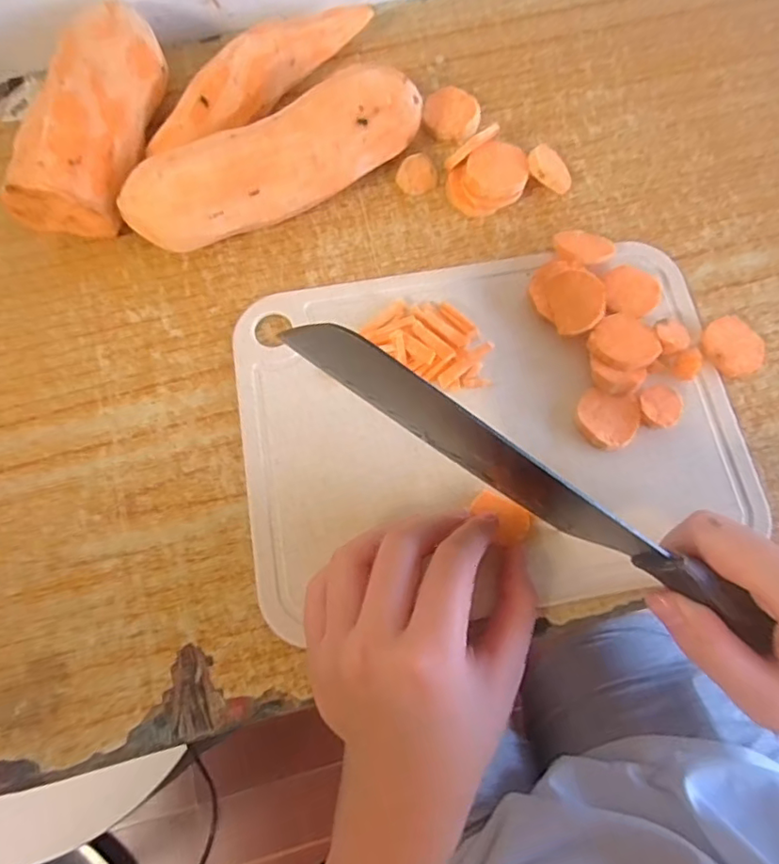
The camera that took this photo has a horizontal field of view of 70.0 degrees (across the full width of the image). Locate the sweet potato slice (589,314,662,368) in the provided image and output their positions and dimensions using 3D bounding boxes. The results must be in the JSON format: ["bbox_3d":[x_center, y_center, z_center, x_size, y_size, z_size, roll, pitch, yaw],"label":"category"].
[{"bbox_3d":[0.116,-0.044,0.274,0.032,0.005,0.032,0,55,1],"label":"sweet potato slice"}]

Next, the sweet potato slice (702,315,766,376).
[{"bbox_3d":[0.176,-0.044,0.283,0.030,0.008,0.030,0,75,1],"label":"sweet potato slice"}]

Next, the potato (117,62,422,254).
[{"bbox_3d":[-0.054,-0.134,0.285,0.154,0.048,0.038,-31,76,-9],"label":"potato"}]

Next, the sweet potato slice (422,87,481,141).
[{"bbox_3d":[0.036,-0.181,0.317,0.031,0.007,0.027,17,97,4],"label":"sweet potato slice"}]

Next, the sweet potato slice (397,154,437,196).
[{"bbox_3d":[0.015,-0.142,0.308,0.022,0.011,0.017,2,75,2],"label":"sweet potato slice"}]

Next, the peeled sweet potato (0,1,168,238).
[{"bbox_3d":[-0.146,-0.154,0.282,0.040,0.059,0.114,13,74,4],"label":"peeled sweet potato"}]

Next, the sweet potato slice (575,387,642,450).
[{"bbox_3d":[0.106,-0.006,0.271,0.029,0.006,0.028,0,75,1],"label":"sweet potato slice"}]

